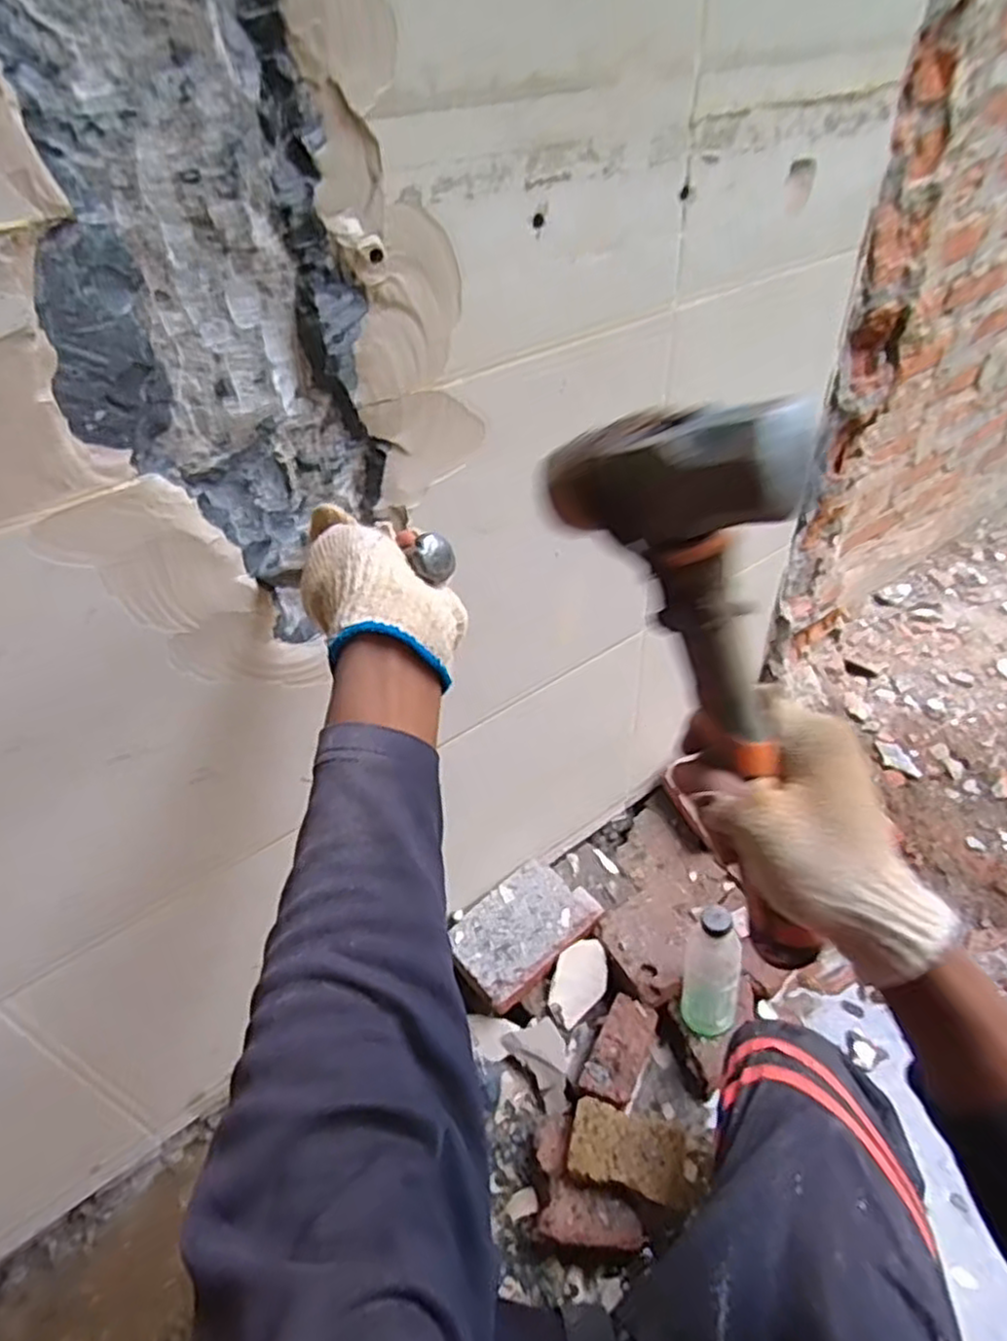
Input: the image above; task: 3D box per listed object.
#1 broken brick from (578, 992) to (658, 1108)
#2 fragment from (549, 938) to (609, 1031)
[{"bbox_3d":[0.127,0.407,0.772,0.055,0.040,0.107,19,47,23],"label":"broken brick"},{"bbox_3d":[0.088,0.358,0.837,0.087,0.006,0.063,-43,58,-10],"label":"fragment"}]

